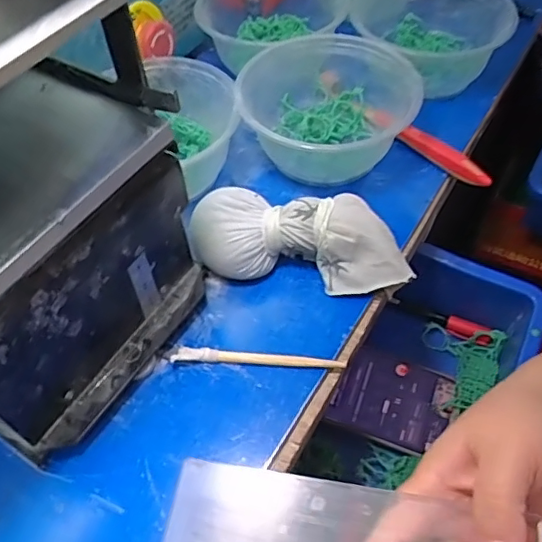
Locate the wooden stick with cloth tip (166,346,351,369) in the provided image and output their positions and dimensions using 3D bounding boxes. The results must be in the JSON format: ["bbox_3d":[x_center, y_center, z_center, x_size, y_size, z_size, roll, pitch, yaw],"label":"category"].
[{"bbox_3d":[-0.008,0.055,0.351,0.105,0.010,0.011,3,53,5],"label":"wooden stick with cloth tip"}]

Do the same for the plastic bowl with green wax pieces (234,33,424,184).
[{"bbox_3d":[0.043,-0.121,0.442,0.128,0.063,0.125,-1,53,2],"label":"plastic bowl with green wax pieces"}]

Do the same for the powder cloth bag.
[{"bbox_3d":[0.020,-0.021,0.380,0.140,0.048,0.051,6,53,7],"label":"powder cloth bag"}]

